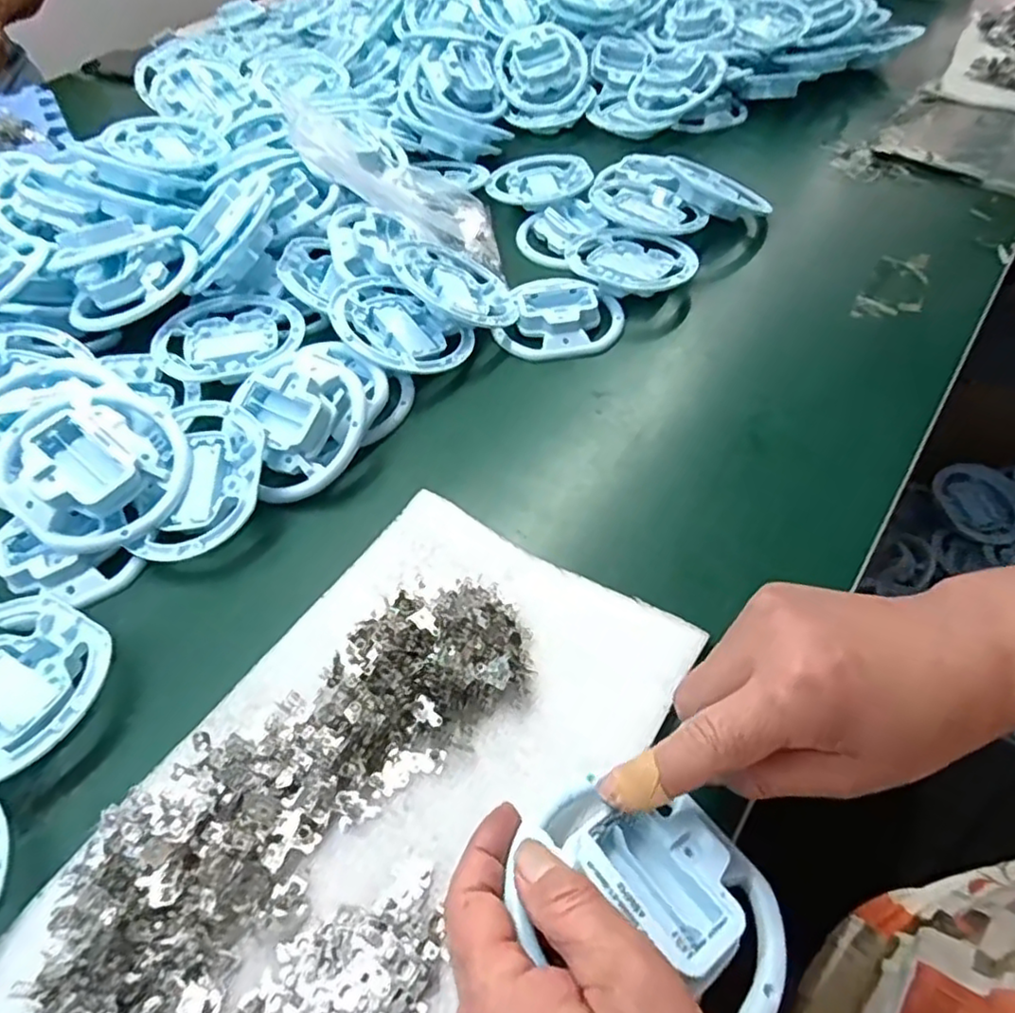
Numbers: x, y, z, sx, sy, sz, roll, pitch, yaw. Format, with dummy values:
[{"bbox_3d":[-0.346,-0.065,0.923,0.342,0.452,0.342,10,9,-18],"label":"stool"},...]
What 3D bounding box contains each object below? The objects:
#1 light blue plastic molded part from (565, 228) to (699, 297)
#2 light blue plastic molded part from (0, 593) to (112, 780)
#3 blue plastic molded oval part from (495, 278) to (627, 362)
[{"bbox_3d":[0.101,-0.202,0.525,0.102,0.015,0.090,7,53,9],"label":"light blue plastic molded part"},{"bbox_3d":[-0.255,0.092,0.320,0.103,0.024,0.100,-2,53,2],"label":"light blue plastic molded part"},{"bbox_3d":[0.042,-0.148,0.494,0.096,0.017,0.075,0,53,4],"label":"blue plastic molded oval part"}]

